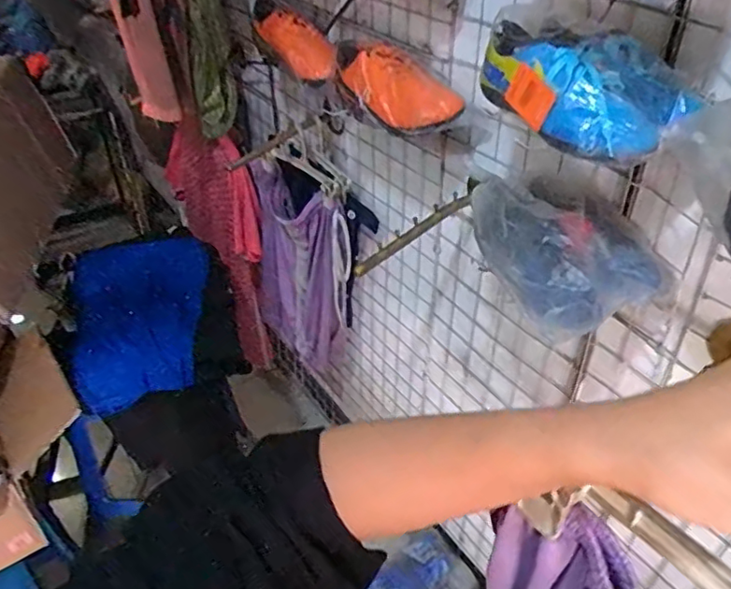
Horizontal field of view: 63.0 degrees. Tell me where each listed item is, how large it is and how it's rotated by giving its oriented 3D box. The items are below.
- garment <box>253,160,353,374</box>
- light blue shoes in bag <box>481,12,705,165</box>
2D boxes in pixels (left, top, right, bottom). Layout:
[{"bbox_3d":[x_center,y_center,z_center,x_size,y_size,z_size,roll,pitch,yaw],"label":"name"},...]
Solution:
[{"bbox_3d":[-0.154,-0.054,1.397,0.092,0.503,0.366,-22,42,-22],"label":"garment"},{"bbox_3d":[0.210,-0.199,0.545,0.121,0.074,0.191,-20,41,-20],"label":"light blue shoes in bag"}]

